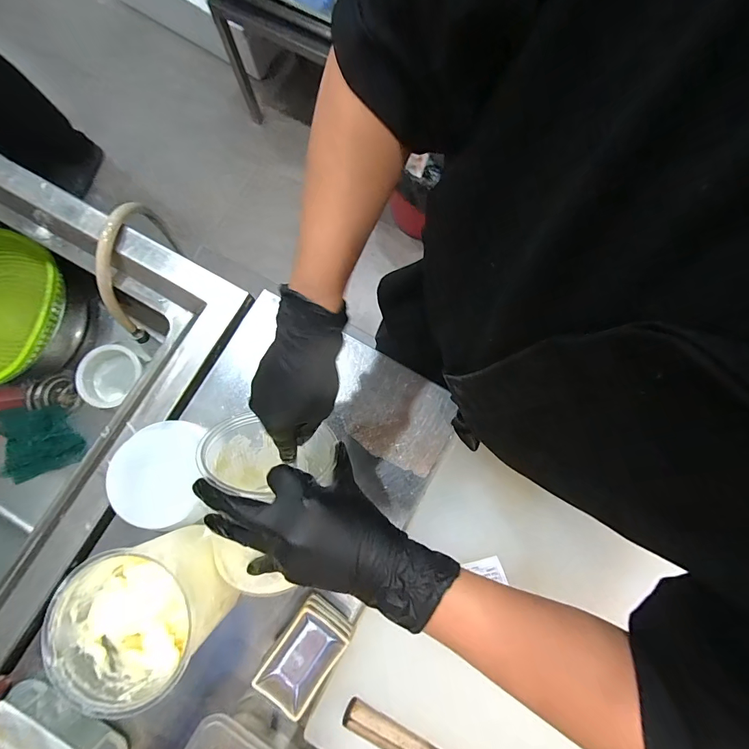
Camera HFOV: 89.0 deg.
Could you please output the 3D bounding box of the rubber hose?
[{"bbox_3d":[-0.366,-0.158,0.573,0.029,0.149,0.190,12,80,3],"label":"rubber hose"}]

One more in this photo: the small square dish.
[{"bbox_3d":[-0.073,0.291,0.396,0.057,0.029,0.092,36,83,7],"label":"small square dish"}]

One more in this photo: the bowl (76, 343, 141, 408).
[{"bbox_3d":[-0.545,0.001,0.788,0.114,0.052,0.127,22,81,5],"label":"bowl"}]

